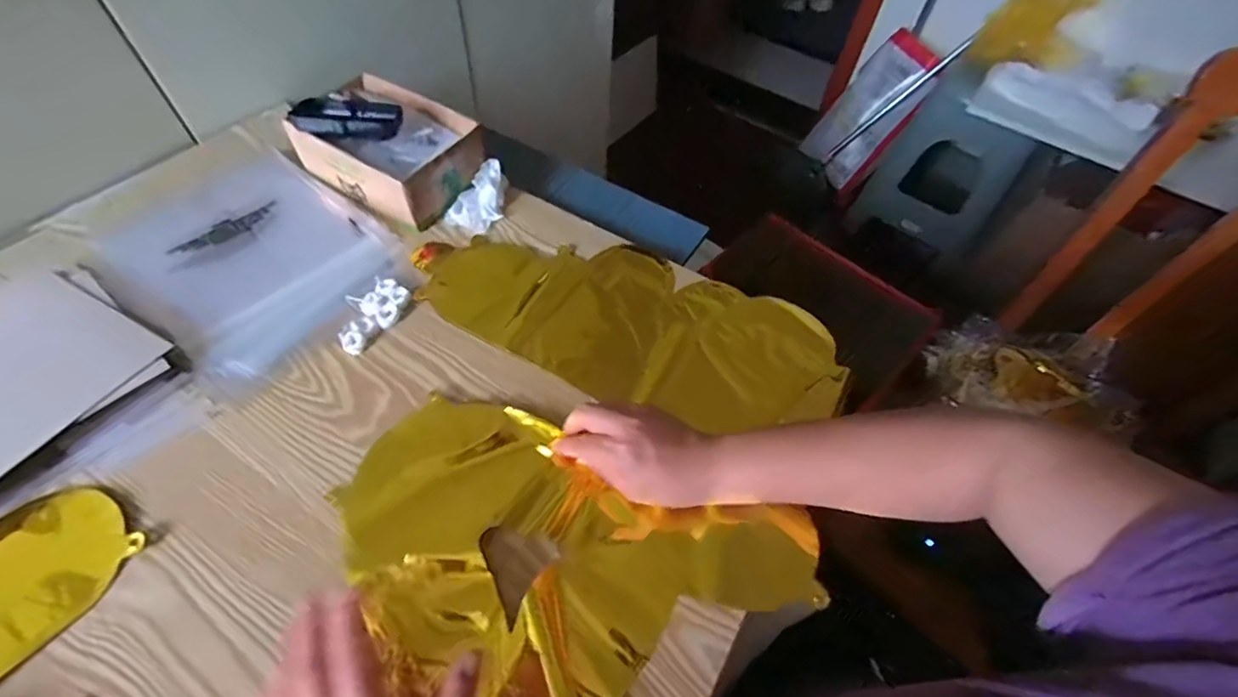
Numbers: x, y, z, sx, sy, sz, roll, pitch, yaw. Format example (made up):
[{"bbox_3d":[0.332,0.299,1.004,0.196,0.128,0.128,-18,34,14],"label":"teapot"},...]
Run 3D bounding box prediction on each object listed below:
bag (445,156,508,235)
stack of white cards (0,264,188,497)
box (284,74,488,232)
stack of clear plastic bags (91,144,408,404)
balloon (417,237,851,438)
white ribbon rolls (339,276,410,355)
[{"bbox_3d":[-0.153,-0.172,0.595,0.055,0.031,0.084,33,59,17],"label":"bag"},{"bbox_3d":[-0.514,0.028,0.428,0.194,0.020,0.205,30,58,15],"label":"stack of white cards"},{"bbox_3d":[-0.262,-0.234,0.596,0.192,0.075,0.135,32,59,16],"label":"box"},{"bbox_3d":[-0.380,-0.105,0.553,0.292,0.012,0.212,37,60,19],"label":"stack of clear plastic bags"},{"bbox_3d":[0.016,-0.027,0.535,0.409,0.028,0.170,23,57,11],"label":"balloon"},{"bbox_3d":[-0.245,-0.035,0.510,0.053,0.011,0.080,31,59,16],"label":"white ribbon rolls"}]

